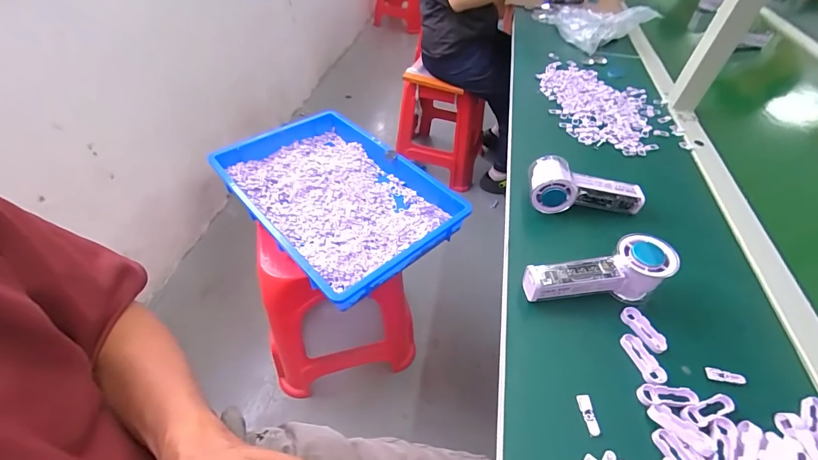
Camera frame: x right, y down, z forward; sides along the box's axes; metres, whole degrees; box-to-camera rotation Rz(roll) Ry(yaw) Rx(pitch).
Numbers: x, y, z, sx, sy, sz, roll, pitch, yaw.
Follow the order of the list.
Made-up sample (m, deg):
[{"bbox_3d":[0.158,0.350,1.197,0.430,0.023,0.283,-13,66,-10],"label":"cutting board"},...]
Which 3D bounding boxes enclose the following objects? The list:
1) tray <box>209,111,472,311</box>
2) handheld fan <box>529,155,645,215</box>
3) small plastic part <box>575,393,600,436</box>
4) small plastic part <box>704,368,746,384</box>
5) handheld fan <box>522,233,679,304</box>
[{"bbox_3d":[-0.174,-0.091,0.870,0.370,0.068,0.539,-34,57,-28],"label":"tray"},{"bbox_3d":[0.244,-0.063,0.514,0.152,0.048,0.069,3,47,1],"label":"handheld fan"},{"bbox_3d":[0.165,0.170,0.337,0.011,0.006,0.035,1,47,-1],"label":"small plastic part"},{"bbox_3d":[0.314,0.144,0.362,0.034,0.005,0.013,8,48,6],"label":"small plastic part"},{"bbox_3d":[0.209,0.054,0.417,0.156,0.058,0.049,-11,47,5],"label":"handheld fan"}]

